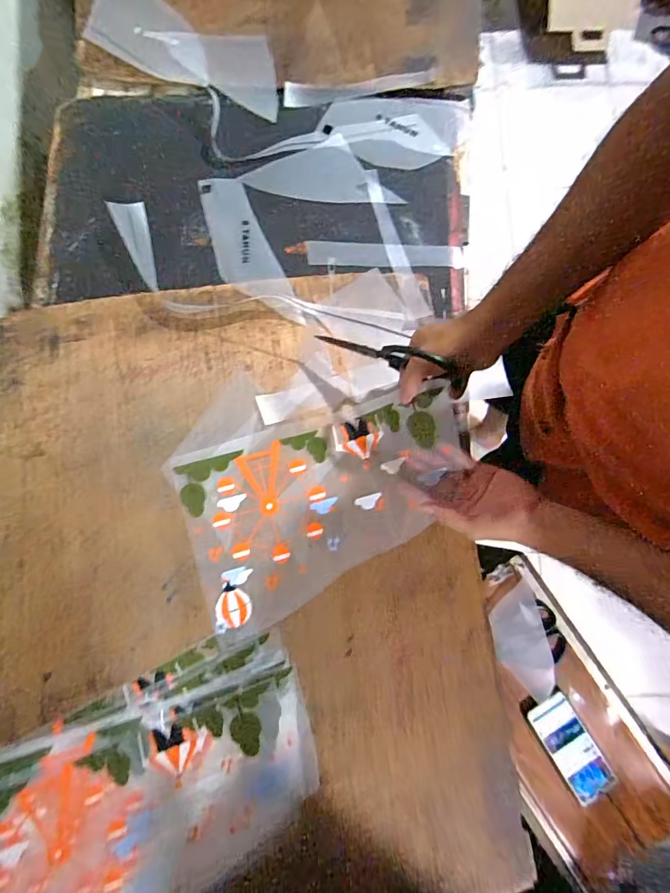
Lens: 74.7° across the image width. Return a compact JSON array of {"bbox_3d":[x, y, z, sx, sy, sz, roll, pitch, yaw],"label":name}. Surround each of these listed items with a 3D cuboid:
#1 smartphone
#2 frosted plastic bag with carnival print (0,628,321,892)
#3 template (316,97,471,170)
[{"bbox_3d":[0.371,0.473,0.691,0.073,0.014,0.149,-29,79,-9],"label":"smartphone"},{"bbox_3d":[-0.223,0.399,0.479,0.418,0.029,0.244,-24,81,-5],"label":"frosted plastic bag with carnival print"},{"bbox_3d":[0.093,-0.474,0.661,0.221,0.009,0.113,-3,80,-1],"label":"template"}]

